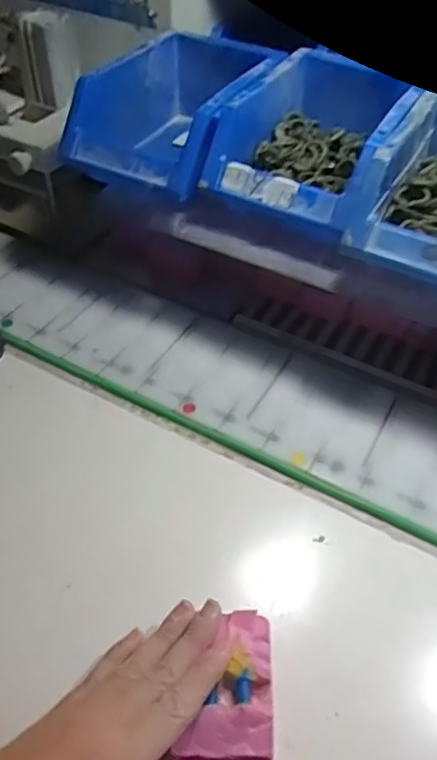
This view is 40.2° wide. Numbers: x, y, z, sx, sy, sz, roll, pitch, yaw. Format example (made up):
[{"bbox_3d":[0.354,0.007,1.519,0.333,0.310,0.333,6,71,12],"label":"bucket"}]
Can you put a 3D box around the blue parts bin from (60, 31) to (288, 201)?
[{"bbox_3d":[-0.031,-0.225,0.516,0.123,0.078,0.185,27,51,21],"label":"blue parts bin"}]

